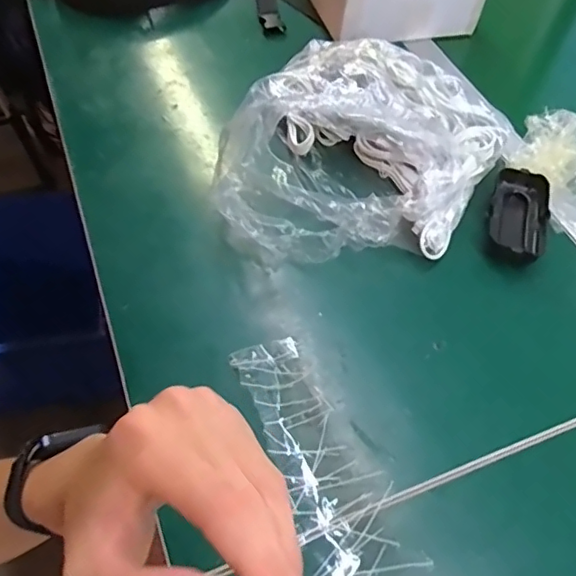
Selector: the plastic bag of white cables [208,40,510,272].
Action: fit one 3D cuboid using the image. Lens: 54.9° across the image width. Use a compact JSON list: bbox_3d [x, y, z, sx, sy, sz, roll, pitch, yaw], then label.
[{"bbox_3d":[0.079,-0.134,0.539,0.217,0.088,0.287,36,61,20],"label":"plastic bag of white cables"}]

